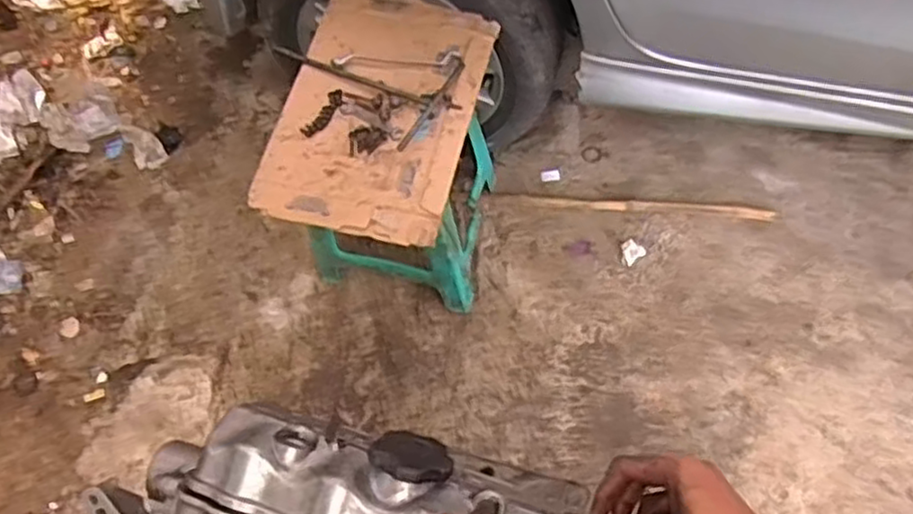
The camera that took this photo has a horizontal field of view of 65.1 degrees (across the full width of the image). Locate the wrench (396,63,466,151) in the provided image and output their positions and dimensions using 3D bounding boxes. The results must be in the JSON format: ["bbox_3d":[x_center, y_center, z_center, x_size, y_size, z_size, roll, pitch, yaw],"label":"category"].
[{"bbox_3d":[-0.036,-0.227,1.076,0.014,0.009,0.181,26,70,18],"label":"wrench"}]

